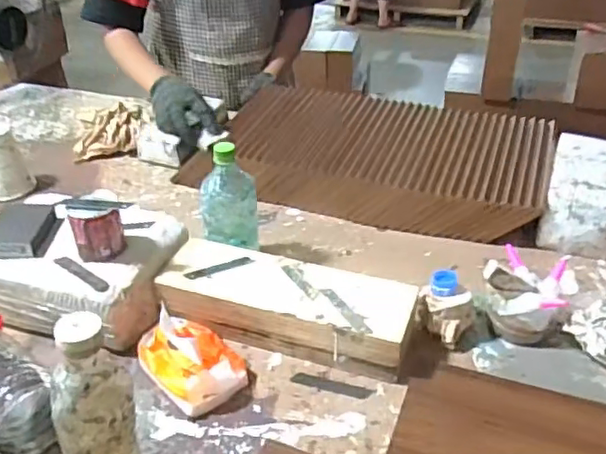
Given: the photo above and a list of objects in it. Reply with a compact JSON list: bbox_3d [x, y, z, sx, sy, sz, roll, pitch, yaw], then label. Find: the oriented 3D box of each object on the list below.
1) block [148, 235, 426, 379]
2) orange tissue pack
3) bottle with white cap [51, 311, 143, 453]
[{"bbox_3d":[-0.022,0.100,0.804,0.335,0.059,0.115,12,34,17],"label":"block"},{"bbox_3d":[-0.137,0.157,0.747,0.133,0.070,0.100,27,41,35],"label":"orange tissue pack"},{"bbox_3d":[-0.193,0.183,0.567,0.070,0.213,0.058,-13,35,-20],"label":"bottle with white cap"}]

